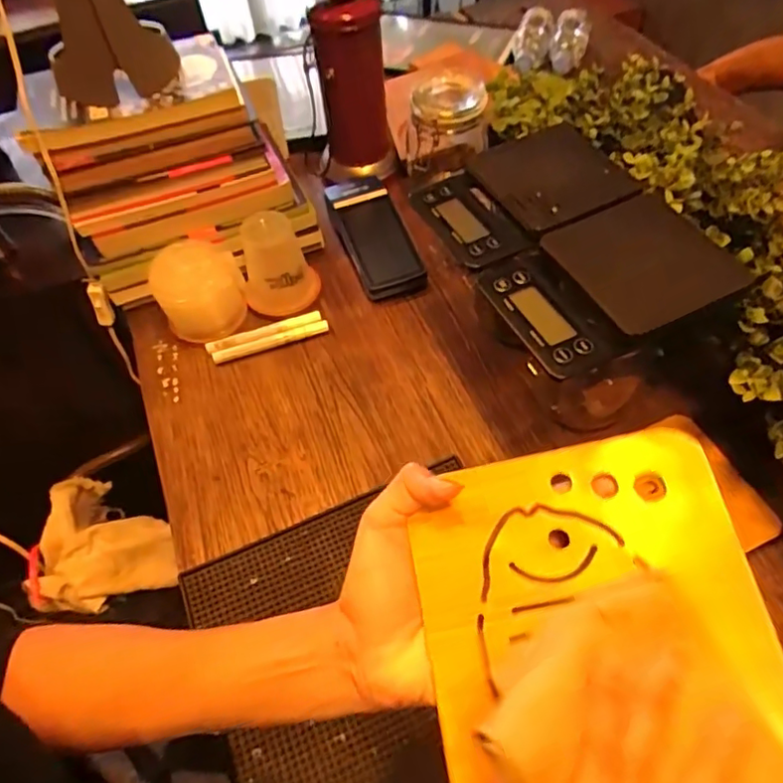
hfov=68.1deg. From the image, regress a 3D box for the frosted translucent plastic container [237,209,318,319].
[{"bbox_3d":[-0.147,-0.164,0.725,0.089,0.117,0.104,-20,57,-9],"label":"frosted translucent plastic container"}]

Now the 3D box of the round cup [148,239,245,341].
[{"bbox_3d":[-0.230,-0.123,0.710,0.107,0.092,0.098,-2,56,3],"label":"round cup"}]

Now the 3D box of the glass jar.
[{"bbox_3d":[0.071,-0.344,0.739,0.095,0.074,0.109,6,56,9],"label":"glass jar"}]

